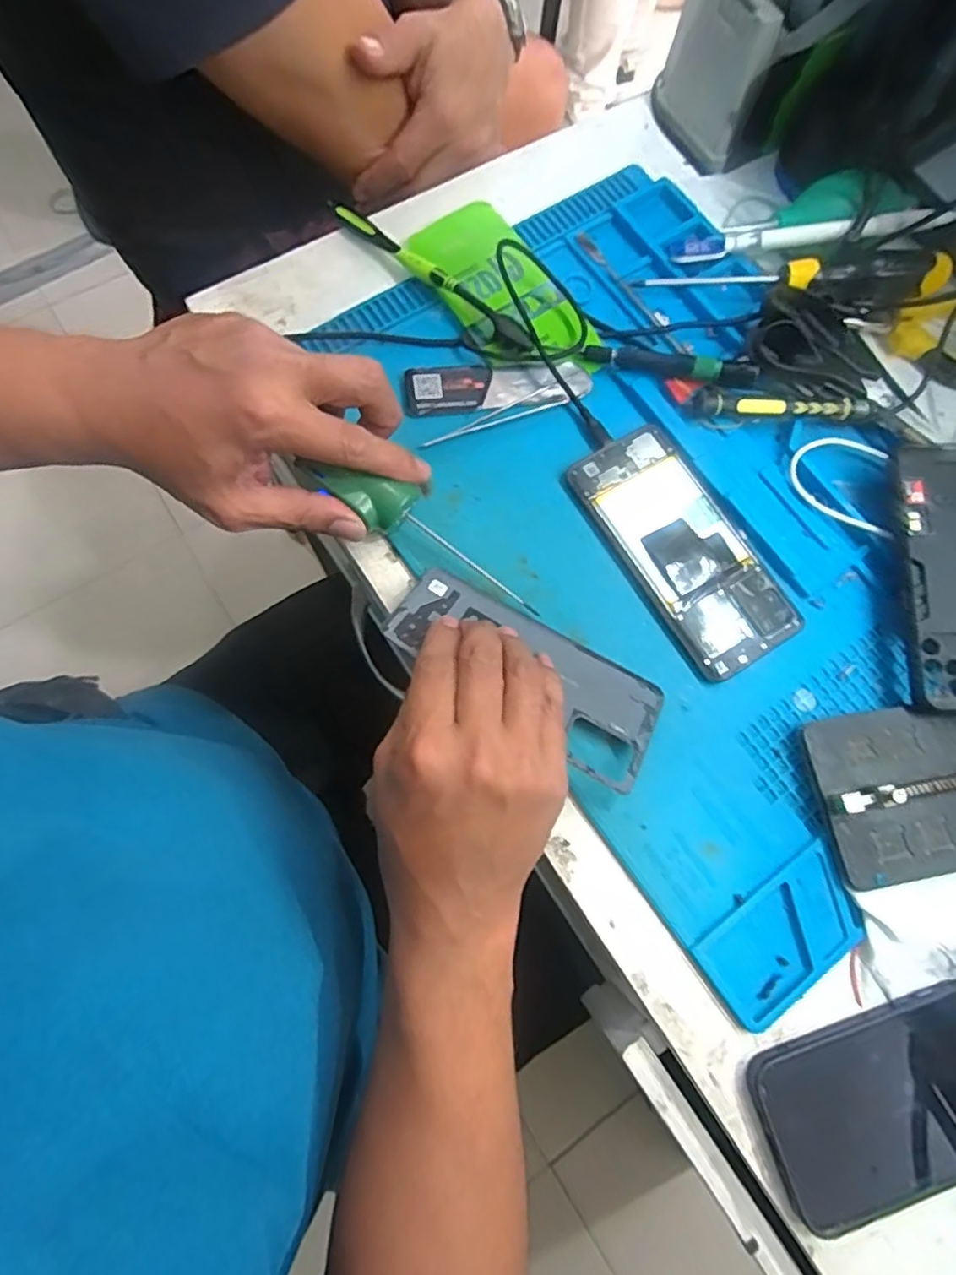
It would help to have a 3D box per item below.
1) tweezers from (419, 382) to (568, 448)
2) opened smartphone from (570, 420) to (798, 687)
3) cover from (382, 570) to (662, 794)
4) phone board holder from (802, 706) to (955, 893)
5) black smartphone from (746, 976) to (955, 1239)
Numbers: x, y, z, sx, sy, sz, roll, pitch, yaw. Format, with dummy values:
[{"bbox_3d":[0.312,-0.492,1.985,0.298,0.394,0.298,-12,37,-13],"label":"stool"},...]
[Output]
[{"bbox_3d":[0.009,-0.141,0.382,0.097,0.006,0.015,-20,77,-8],"label":"tweezers"},{"bbox_3d":[0.124,-0.055,0.365,0.072,0.006,0.156,-31,79,-11],"label":"opened smartphone"},{"bbox_3d":[0.027,0.018,0.334,0.154,0.009,0.070,30,54,0],"label":"cover"},{"bbox_3d":[0.248,0.081,0.324,0.125,0.016,0.088,-9,75,-6],"label":"phone board holder"},{"bbox_3d":[0.210,0.222,0.292,0.146,0.010,0.075,-17,76,-8],"label":"black smartphone"}]

